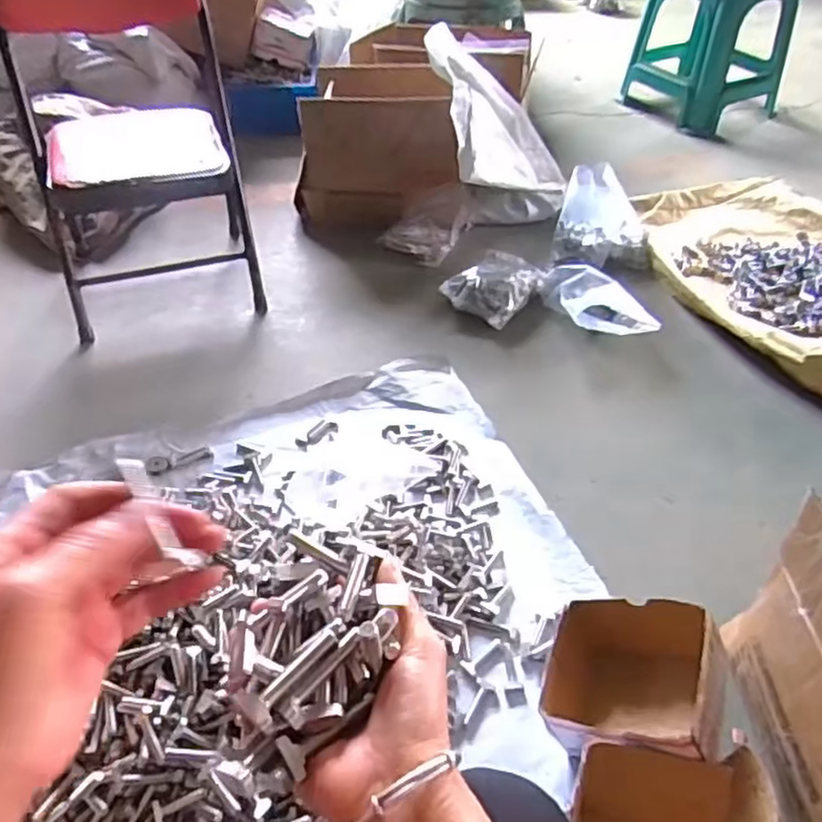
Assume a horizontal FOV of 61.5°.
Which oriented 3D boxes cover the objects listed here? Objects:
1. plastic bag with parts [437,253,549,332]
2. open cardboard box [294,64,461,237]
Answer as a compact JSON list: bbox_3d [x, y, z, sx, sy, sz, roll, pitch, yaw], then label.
[{"bbox_3d":[0.156,-0.228,1.268,0.134,0.064,0.165,29,51,29],"label":"plastic bag with parts"},{"bbox_3d":[-0.052,-0.568,1.469,0.352,0.290,0.283,10,44,13],"label":"open cardboard box"}]

